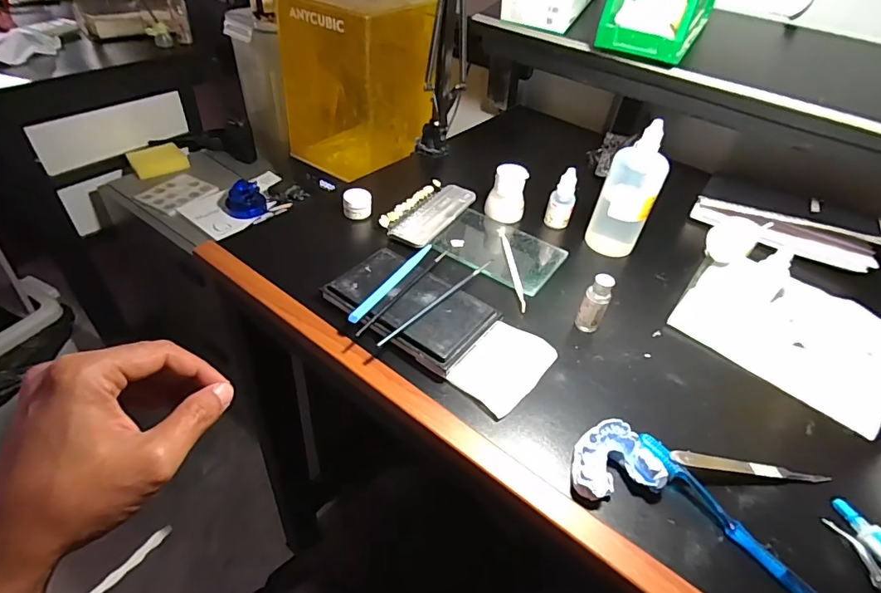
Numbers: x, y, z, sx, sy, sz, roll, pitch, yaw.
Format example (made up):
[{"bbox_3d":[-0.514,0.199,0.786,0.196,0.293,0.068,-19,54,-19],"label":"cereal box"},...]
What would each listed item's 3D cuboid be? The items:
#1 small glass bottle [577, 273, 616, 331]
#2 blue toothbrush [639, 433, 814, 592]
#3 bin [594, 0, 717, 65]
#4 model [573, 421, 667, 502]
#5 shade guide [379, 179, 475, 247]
[{"bbox_3d":[0.153,0.007,0.461,0.024,0.063,0.019,26,46,20],"label":"small glass bottle"},{"bbox_3d":[0.216,0.173,0.327,0.013,0.019,0.187,-23,50,-29],"label":"blue toothbrush"},{"bbox_3d":[0.279,-0.372,0.589,0.103,0.104,0.155,28,46,21],"label":"bin"},{"bbox_3d":[0.127,0.125,0.353,0.064,0.030,0.048,-3,43,-11],"label":"model"},{"bbox_3d":[-0.016,-0.109,0.593,0.068,0.009,0.141,25,45,18],"label":"shade guide"}]

